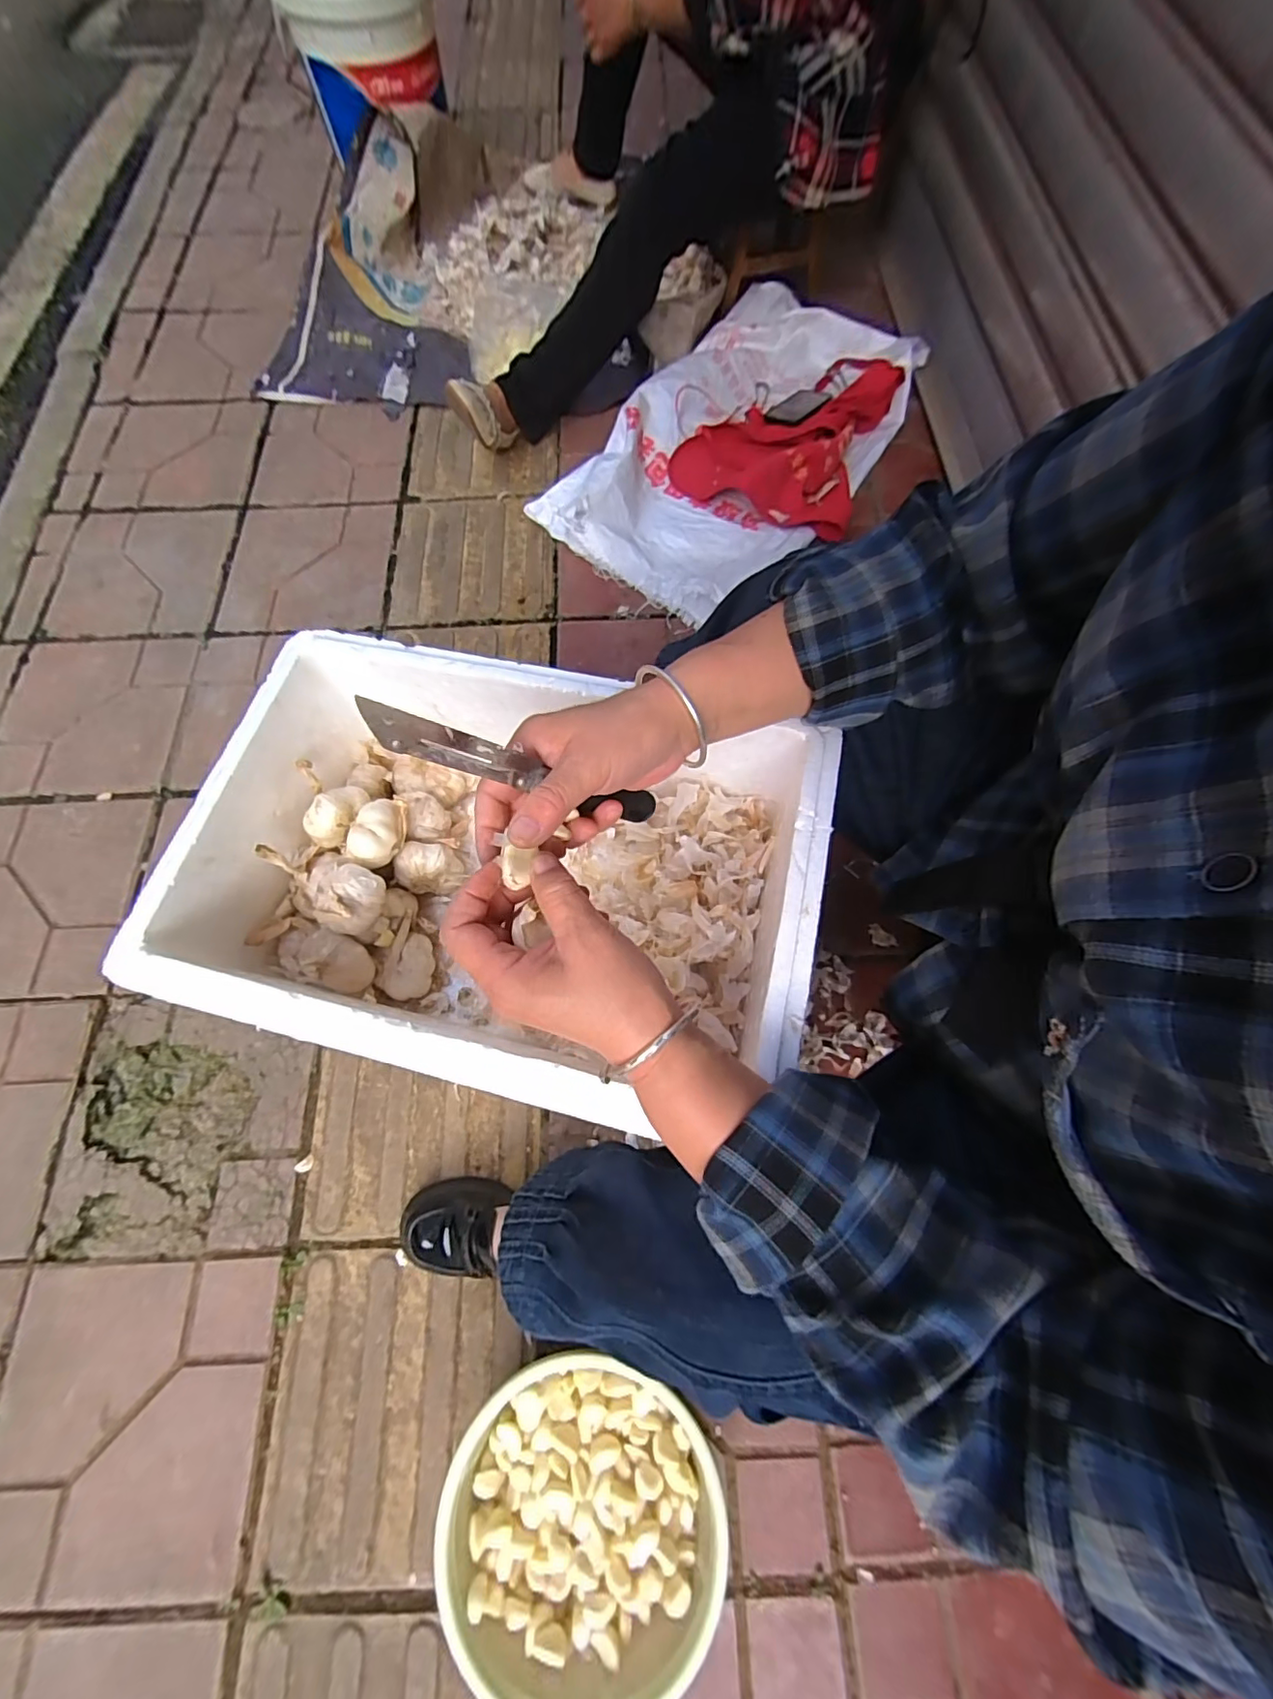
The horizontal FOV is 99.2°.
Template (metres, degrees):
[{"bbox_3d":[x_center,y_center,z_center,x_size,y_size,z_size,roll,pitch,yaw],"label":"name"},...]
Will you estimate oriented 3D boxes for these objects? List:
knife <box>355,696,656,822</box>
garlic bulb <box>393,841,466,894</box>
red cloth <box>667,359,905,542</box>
[{"bbox_3d":[-0.054,-0.039,0.292,0.020,0.183,0.015,-23,65,38],"label":"knife"},{"bbox_3d":[-0.180,0.015,0.474,0.049,0.040,0.048,1,70,-2],"label":"garlic bulb"},{"bbox_3d":[0.295,-0.829,1.056,0.349,0.092,0.465,22,71,6],"label":"red cloth"}]

